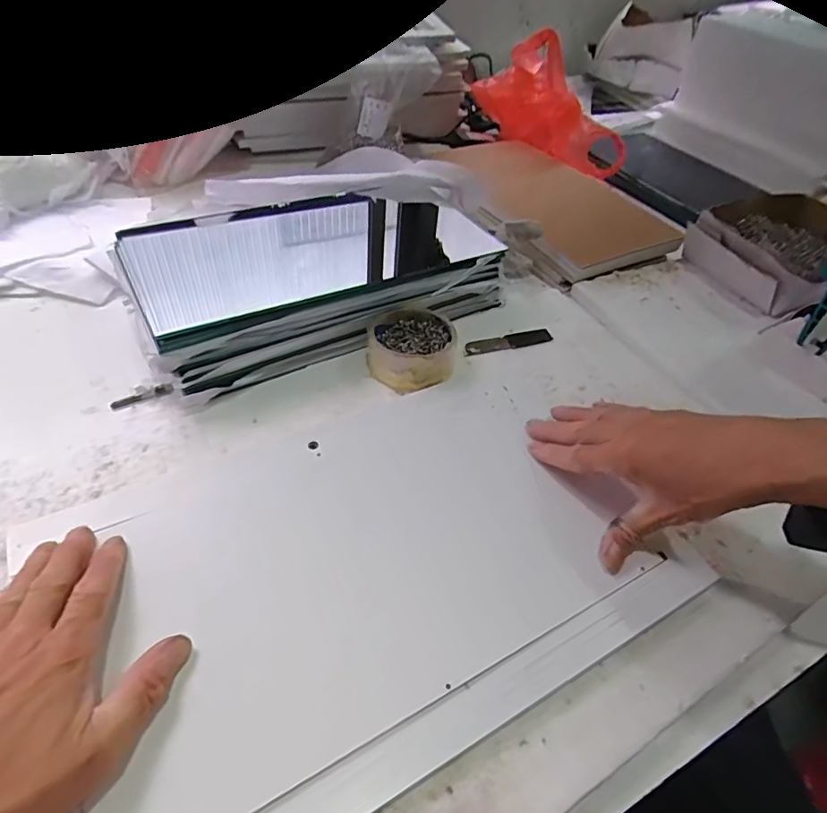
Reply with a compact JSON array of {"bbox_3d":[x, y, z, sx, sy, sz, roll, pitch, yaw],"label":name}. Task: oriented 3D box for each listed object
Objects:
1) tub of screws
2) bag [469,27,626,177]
[{"bbox_3d":[-0.001,-0.057,0.511,0.083,0.037,0.088,3,46,-3],"label":"tub of screws"},{"bbox_3d":[0.250,-0.524,0.913,0.104,0.164,0.306,-35,76,-33],"label":"bag"}]

